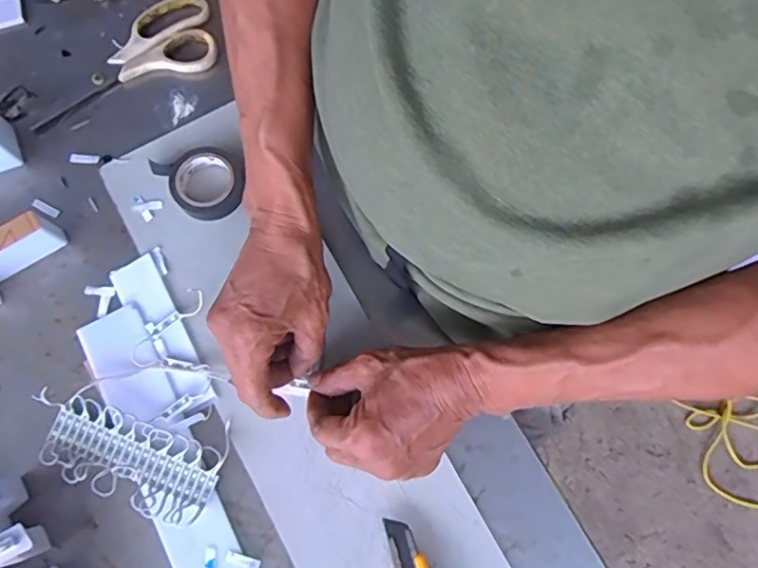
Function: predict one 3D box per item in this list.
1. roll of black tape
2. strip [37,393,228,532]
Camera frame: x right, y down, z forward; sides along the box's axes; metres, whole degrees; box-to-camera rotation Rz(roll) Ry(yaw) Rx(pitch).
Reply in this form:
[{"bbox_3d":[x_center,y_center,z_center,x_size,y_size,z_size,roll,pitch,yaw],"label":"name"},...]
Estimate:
[{"bbox_3d":[-0.148,-0.090,0.485,0.058,0.022,0.078,-37,80,-10],"label":"roll of black tape"},{"bbox_3d":[-0.188,0.132,0.438,0.132,0.012,0.064,17,76,3],"label":"strip"}]

